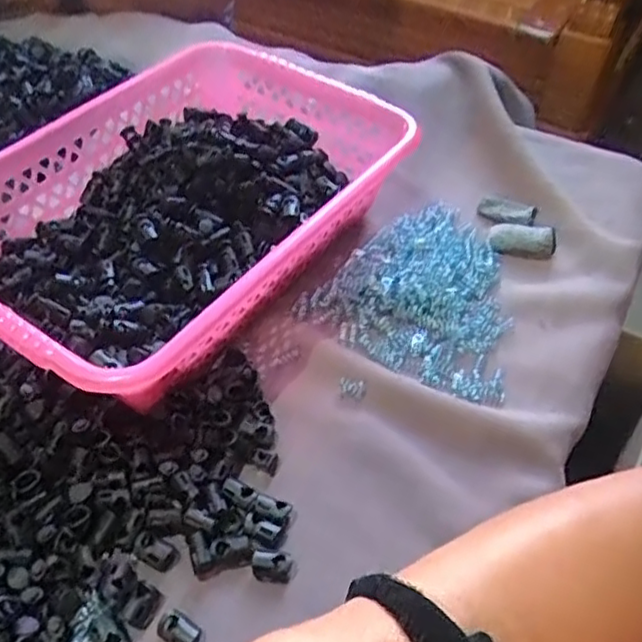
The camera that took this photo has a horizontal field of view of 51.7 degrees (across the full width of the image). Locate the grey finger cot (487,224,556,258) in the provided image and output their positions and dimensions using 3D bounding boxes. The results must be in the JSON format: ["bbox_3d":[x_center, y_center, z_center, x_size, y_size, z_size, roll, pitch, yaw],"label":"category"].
[{"bbox_3d":[0.152,-0.062,0.503,0.049,0.011,0.027,6,49,5],"label":"grey finger cot"}]

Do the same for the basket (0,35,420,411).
[{"bbox_3d":[-0.100,-0.083,0.463,0.206,0.060,0.312,29,54,23],"label":"basket"}]

